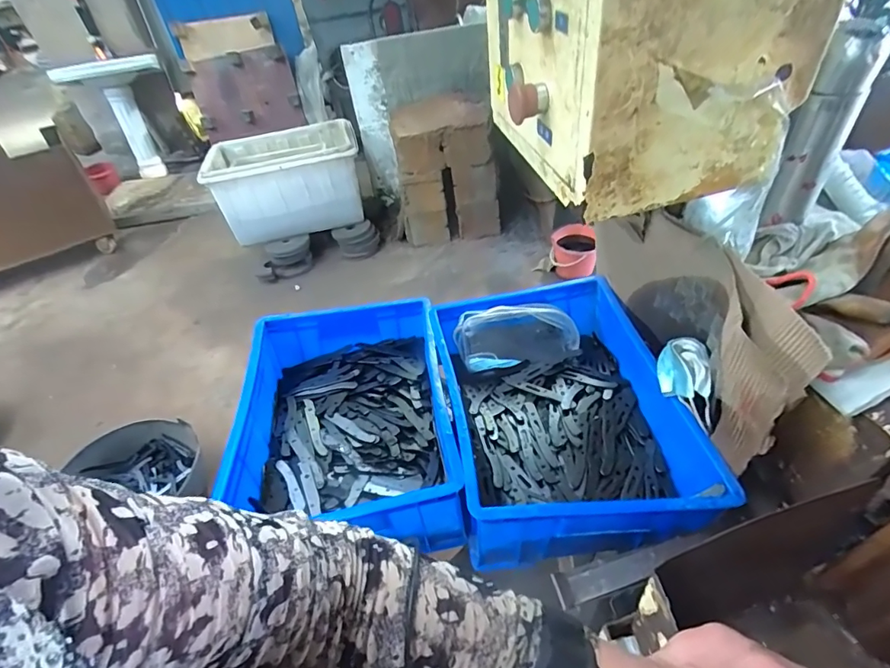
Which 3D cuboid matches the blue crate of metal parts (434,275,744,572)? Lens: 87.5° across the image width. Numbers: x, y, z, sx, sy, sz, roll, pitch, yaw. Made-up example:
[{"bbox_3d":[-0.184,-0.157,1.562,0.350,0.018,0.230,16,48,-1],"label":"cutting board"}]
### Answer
[{"bbox_3d":[0.160,0.100,0.683,0.297,0.116,0.407,-8,43,-1],"label":"blue crate of metal parts"}]

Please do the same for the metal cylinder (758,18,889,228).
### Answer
[{"bbox_3d":[0.385,-0.206,0.482,0.052,0.186,0.048,-36,50,-28],"label":"metal cylinder"}]

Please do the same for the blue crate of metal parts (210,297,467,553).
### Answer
[{"bbox_3d":[-0.145,0.114,0.708,0.290,0.115,0.398,-10,43,-2],"label":"blue crate of metal parts"}]

